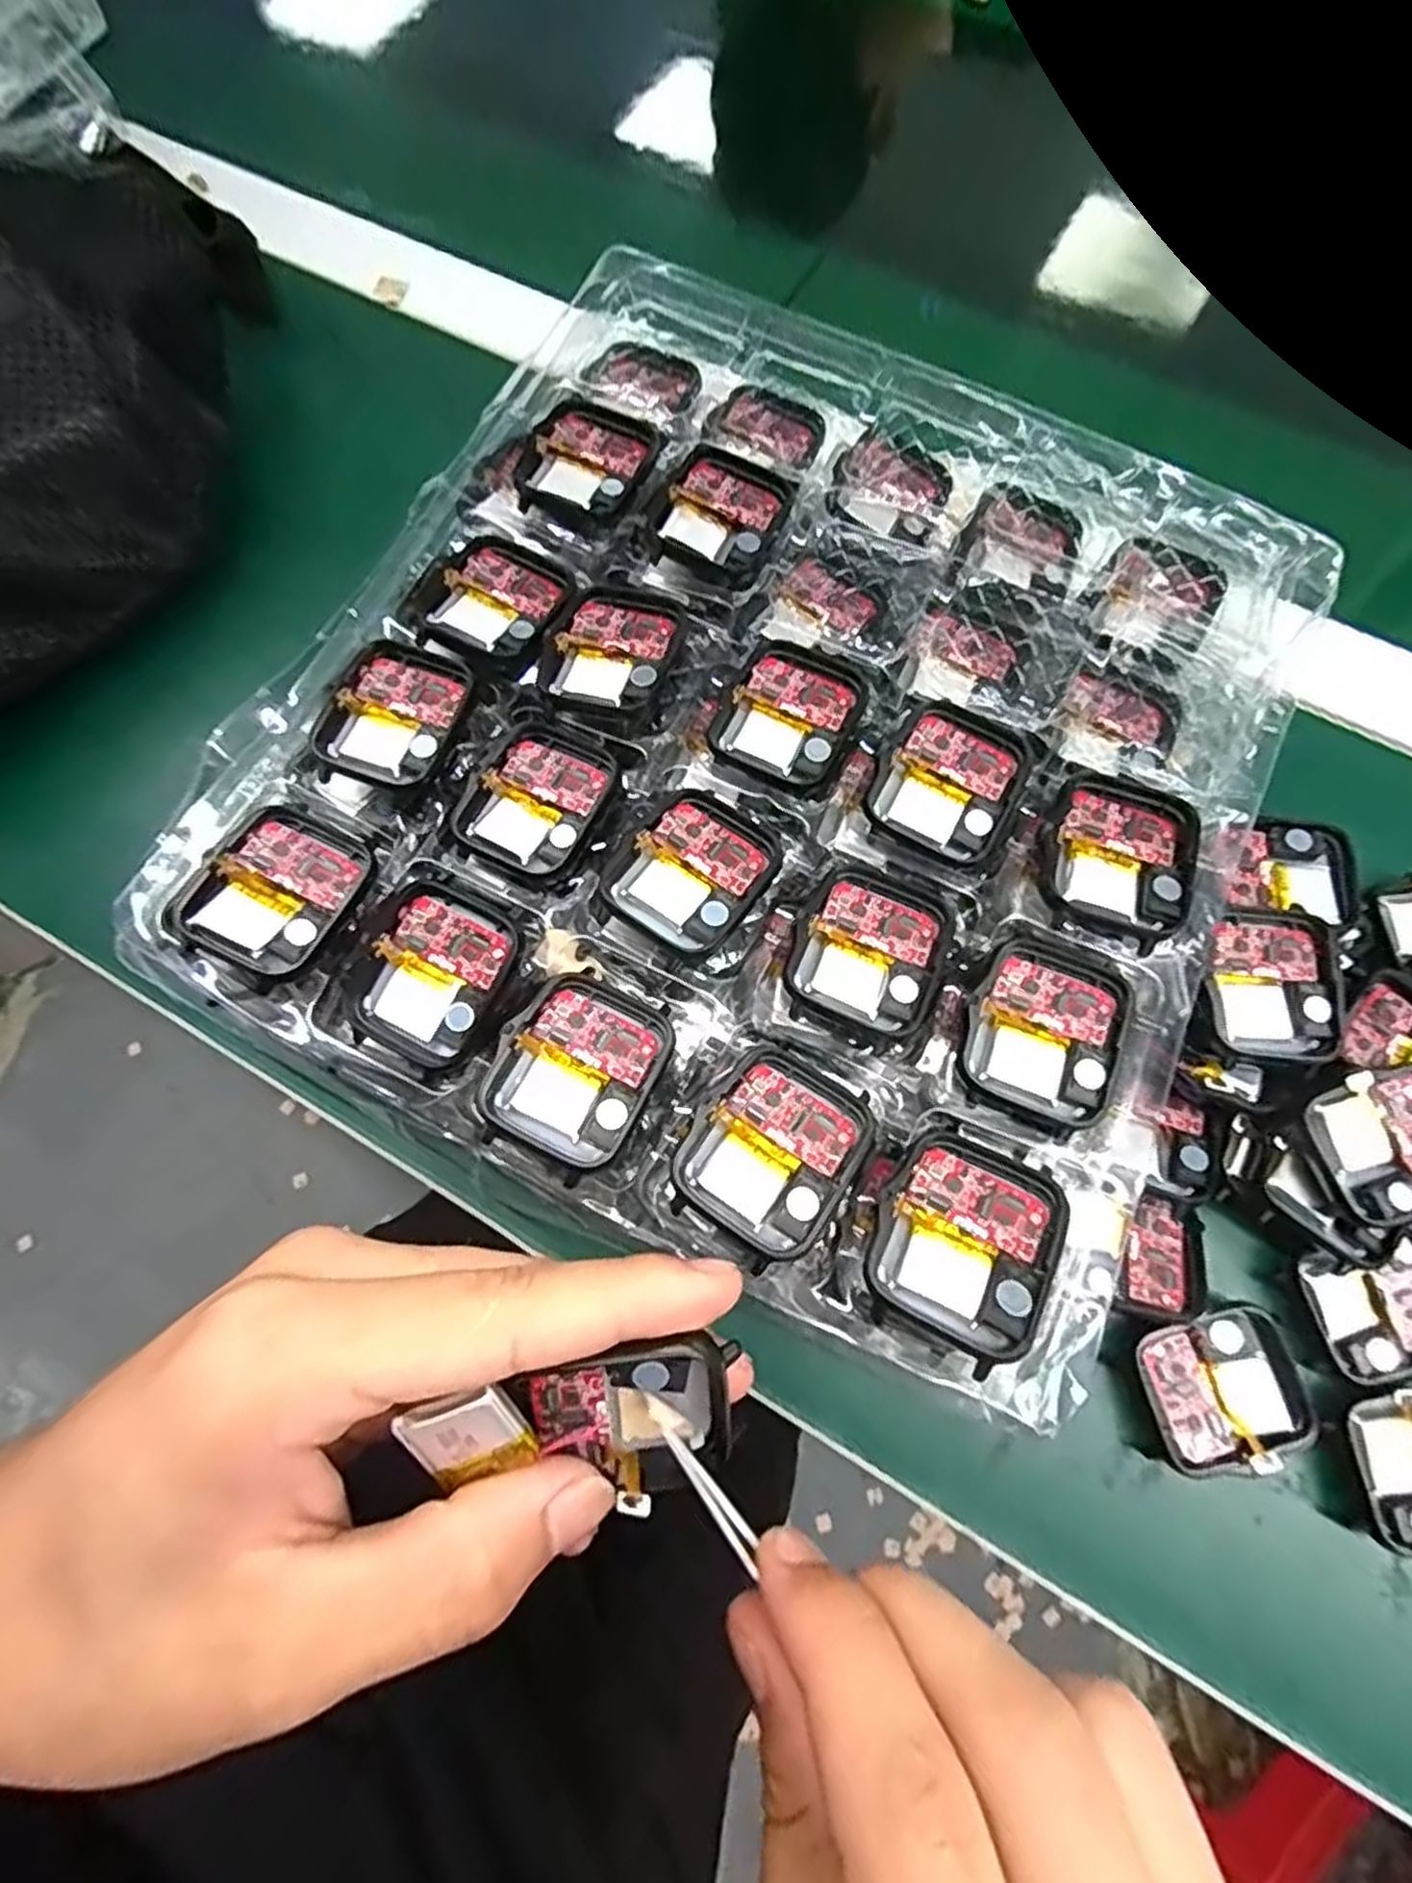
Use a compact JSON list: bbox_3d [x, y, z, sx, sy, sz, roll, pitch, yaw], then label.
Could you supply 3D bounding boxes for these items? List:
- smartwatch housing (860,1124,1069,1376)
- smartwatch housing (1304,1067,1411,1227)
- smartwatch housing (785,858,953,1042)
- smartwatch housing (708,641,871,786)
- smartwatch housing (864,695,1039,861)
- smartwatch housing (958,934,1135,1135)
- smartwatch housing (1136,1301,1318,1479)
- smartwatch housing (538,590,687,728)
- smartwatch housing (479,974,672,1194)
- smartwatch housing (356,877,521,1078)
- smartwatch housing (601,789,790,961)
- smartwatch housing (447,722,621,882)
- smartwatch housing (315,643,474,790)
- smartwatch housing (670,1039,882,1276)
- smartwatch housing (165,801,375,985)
[{"bbox_3d":[0.059,0.067,0.173,0.037,0.014,0.045,28,74,9],"label":"smartwatch housing"},{"bbox_3d":[0.190,0.055,0.210,0.040,0.005,0.037,-23,74,2],"label":"smartwatch housing"},{"bbox_3d":[0.044,0.002,0.200,0.037,0.005,0.045,27,74,8],"label":"smartwatch housing"},{"bbox_3d":[0.026,-0.067,0.224,0.036,0.006,0.044,31,75,10],"label":"smartwatch housing"},{"bbox_3d":[0.069,-0.046,0.214,0.037,0.006,0.042,30,75,9],"label":"smartwatch housing"},{"bbox_3d":[0.086,0.022,0.195,0.036,0.005,0.044,23,74,7],"label":"smartwatch housing"},{"bbox_3d":[0.143,0.124,0.212,0.043,0.012,0.036,-17,73,-5],"label":"smartwatch housing"},{"bbox_3d":[-0.027,-0.085,0.225,0.035,0.007,0.042,24,74,7],"label":"smartwatch housing"},{"bbox_3d":[-0.031,0.031,0.187,0.037,0.006,0.045,26,75,10],"label":"smartwatch housing"},{"bbox_3d":[-0.070,0.009,0.198,0.035,0.011,0.044,32,75,10],"label":"smartwatch housing"},{"bbox_3d":[-0.002,-0.019,0.205,0.037,0.007,0.044,37,76,11],"label":"smartwatch housing"},{"bbox_3d":[-0.047,-0.040,0.215,0.036,0.005,0.042,28,74,9],"label":"smartwatch housing"},{"bbox_3d":[-0.088,-0.065,0.218,0.035,0.009,0.042,21,73,7],"label":"smartwatch housing"},{"bbox_3d":[0.016,0.049,0.181,0.037,0.007,0.045,34,76,12],"label":"smartwatch housing"},{"bbox_3d":[-0.112,-0.014,0.198,0.036,0.009,0.044,26,74,8],"label":"smartwatch housing"}]

